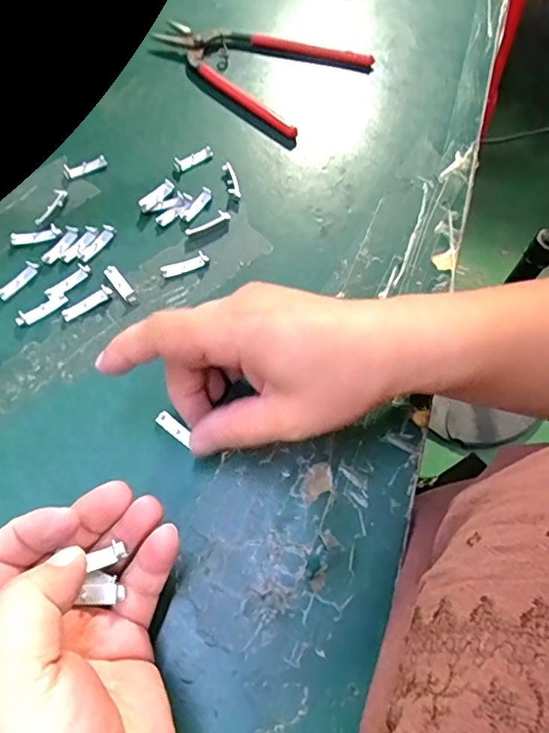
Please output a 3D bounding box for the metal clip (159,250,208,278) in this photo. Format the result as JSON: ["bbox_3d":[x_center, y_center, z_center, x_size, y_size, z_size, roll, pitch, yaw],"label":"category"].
[{"bbox_3d":[-0.054,-0.062,0.329,0.029,0.004,0.008,-21,81,-9],"label":"metal clip"}]

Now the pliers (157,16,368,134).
[{"bbox_3d":[-0.018,-0.238,0.414,0.152,0.012,0.096,34,66,14],"label":"pliers"}]

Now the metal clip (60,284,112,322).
[{"bbox_3d":[-0.108,-0.037,0.313,0.030,0.004,0.008,-37,70,-19],"label":"metal clip"}]

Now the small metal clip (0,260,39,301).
[{"bbox_3d":[-0.150,-0.051,0.319,0.008,0.004,0.028,32,66,13],"label":"small metal clip"}]

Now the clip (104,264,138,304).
[{"bbox_3d":[-0.091,-0.049,0.321,0.008,0.004,0.031,-34,69,-18],"label":"clip"}]

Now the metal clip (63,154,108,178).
[{"bbox_3d":[-0.126,-0.134,0.363,0.027,0.006,0.008,-27,67,-16],"label":"metal clip"}]

